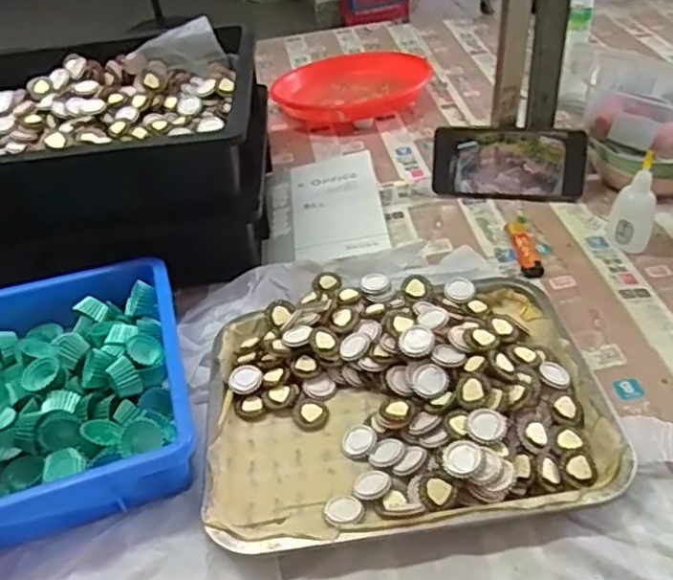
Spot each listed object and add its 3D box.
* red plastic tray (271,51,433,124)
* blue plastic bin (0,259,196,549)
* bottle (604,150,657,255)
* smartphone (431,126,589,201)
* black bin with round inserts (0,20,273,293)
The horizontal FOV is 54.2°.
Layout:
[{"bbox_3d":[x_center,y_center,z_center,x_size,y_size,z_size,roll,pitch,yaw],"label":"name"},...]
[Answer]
[{"bbox_3d":[0.019,-0.301,0.974,0.205,0.051,0.200,-22,42,-18],"label":"red plastic tray"},{"bbox_3d":[-0.306,0.100,0.520,0.368,0.078,0.234,-16,40,-11],"label":"blue plastic bin"},{"bbox_3d":[0.290,-0.082,0.637,0.035,0.096,0.034,1,40,9],"label":"bottle"},{"bbox_3d":[0.192,-0.141,0.738,0.163,0.076,0.010,5,13,12],"label":"smartphone"},{"bbox_3d":[-0.305,-0.133,0.723,0.454,0.174,0.352,-6,40,0],"label":"black bin with round inserts"}]

